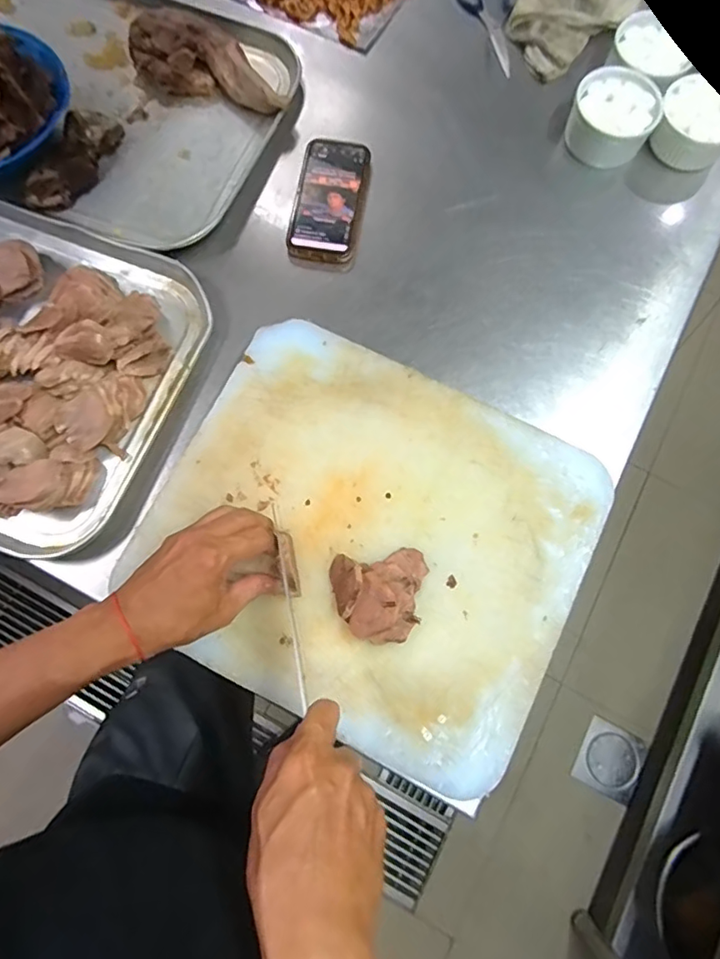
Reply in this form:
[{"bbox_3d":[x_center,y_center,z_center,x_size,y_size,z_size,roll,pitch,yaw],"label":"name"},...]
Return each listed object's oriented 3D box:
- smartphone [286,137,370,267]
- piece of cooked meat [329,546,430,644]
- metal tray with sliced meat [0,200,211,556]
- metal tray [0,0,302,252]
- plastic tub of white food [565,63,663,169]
[{"bbox_3d":[-0.035,-0.341,0.666,0.076,0.018,0.169,11,71,-9],"label":"smartphone"},{"bbox_3d":[0.019,0.104,0.493,0.085,0.038,0.080,0,76,0],"label":"piece of cooked meat"},{"bbox_3d":[-0.427,-0.144,0.598,0.466,0.048,0.358,19,76,4],"label":"metal tray with sliced meat"},{"bbox_3d":[-0.329,-0.493,0.687,0.463,0.039,0.379,22,76,5],"label":"metal tray"},{"bbox_3d":[0.311,-0.449,0.685,0.097,0.054,0.103,0,76,0],"label":"plastic tub of white food"}]

